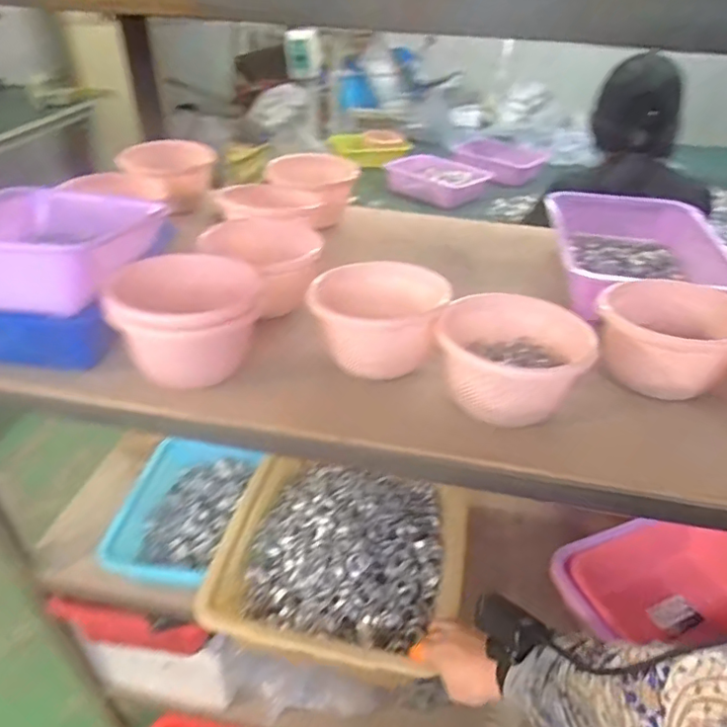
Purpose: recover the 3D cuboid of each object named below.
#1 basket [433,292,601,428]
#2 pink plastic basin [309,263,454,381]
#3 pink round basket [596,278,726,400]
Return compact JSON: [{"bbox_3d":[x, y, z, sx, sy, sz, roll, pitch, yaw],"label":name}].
[{"bbox_3d":[0.140,-0.011,0.560,0.151,0.073,0.147,2,38,-1],"label":"basket"},{"bbox_3d":[0.020,-0.054,0.615,0.137,0.082,0.137,7,38,5],"label":"pink plastic basin"},{"bbox_3d":[0.325,-0.027,0.598,0.136,0.084,0.136,2,38,-1],"label":"pink round basket"}]

